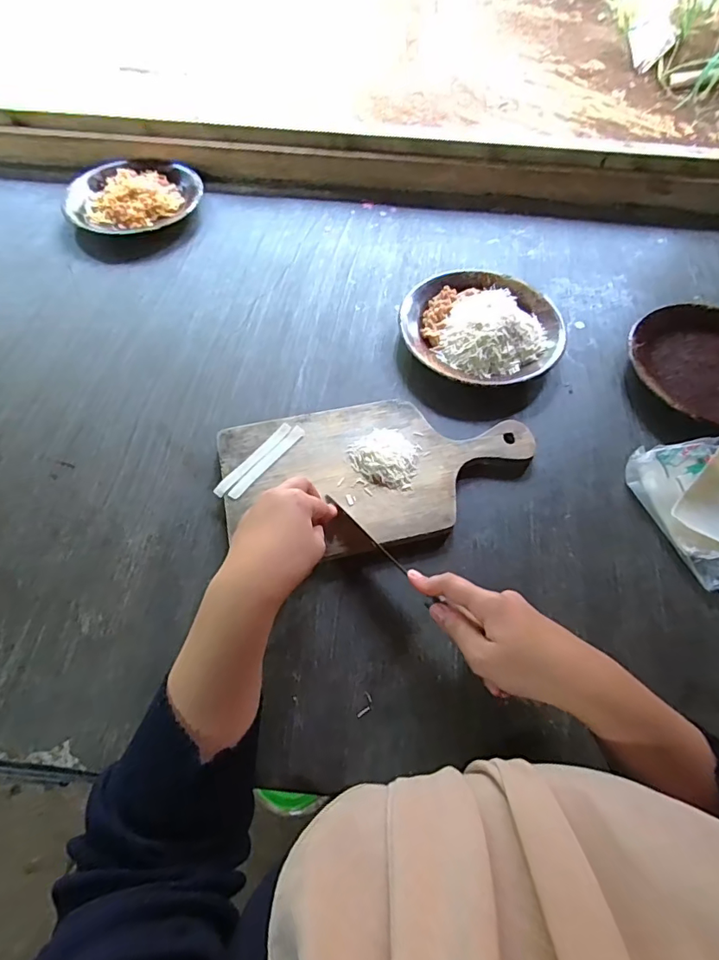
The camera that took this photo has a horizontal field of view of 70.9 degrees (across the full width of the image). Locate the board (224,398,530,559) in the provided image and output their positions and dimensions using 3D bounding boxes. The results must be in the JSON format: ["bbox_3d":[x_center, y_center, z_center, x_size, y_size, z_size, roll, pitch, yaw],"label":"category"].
[{"bbox_3d":[0.022,-0.014,0.499,0.307,0.013,0.154,-11,59,-9],"label":"board"}]

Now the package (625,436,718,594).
[{"bbox_3d":[0.351,0.027,0.481,0.122,0.042,0.147,-13,59,-10],"label":"package"}]

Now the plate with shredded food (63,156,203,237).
[{"bbox_3d":[-0.327,-0.416,0.734,0.185,0.036,0.157,-16,60,-11],"label":"plate with shredded food"}]

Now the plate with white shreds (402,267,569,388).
[{"bbox_3d":[0.145,-0.185,0.598,0.182,0.046,0.180,1,58,-1],"label":"plate with white shreds"}]

